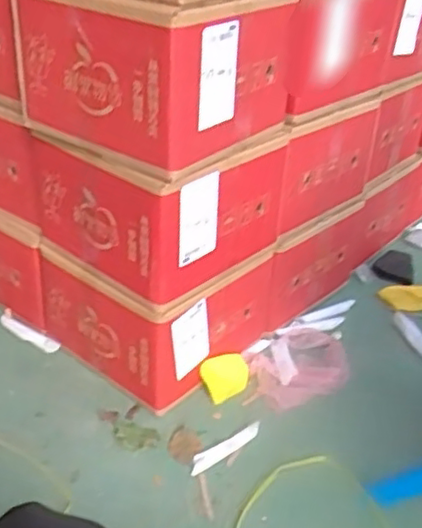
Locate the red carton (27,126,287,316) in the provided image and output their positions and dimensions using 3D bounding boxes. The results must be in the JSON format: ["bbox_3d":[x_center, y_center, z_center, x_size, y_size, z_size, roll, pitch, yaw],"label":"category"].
[{"bbox_3d":[-0.080,-0.121,1.058,0.288,0.200,0.276,28,40,32],"label":"red carton"}]

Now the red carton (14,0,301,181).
[{"bbox_3d":[-0.080,-0.294,0.941,0.296,0.196,0.268,25,38,29],"label":"red carton"}]

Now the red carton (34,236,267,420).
[{"bbox_3d":[-0.096,0.058,1.163,0.293,0.199,0.280,28,40,32],"label":"red carton"}]

